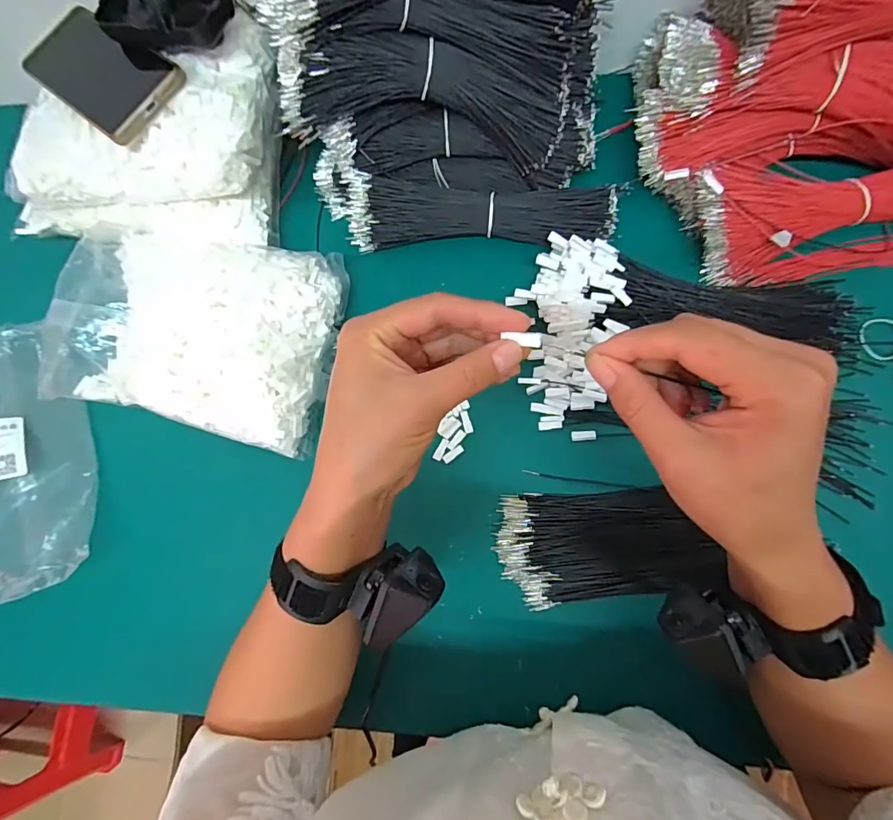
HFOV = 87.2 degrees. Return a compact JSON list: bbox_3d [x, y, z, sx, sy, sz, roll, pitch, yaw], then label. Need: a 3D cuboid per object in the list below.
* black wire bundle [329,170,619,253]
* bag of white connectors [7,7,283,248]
[{"bbox_3d":[0.013,-0.179,0.421,0.262,0.048,0.062,4,81,7],"label":"black wire bundle"},{"bbox_3d":[-0.271,-0.243,0.420,0.238,0.080,0.171,6,81,7],"label":"bag of white connectors"}]

